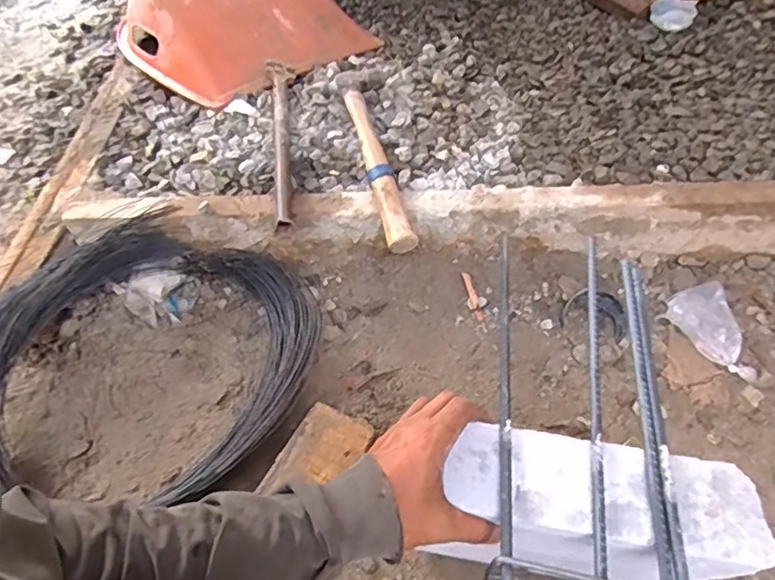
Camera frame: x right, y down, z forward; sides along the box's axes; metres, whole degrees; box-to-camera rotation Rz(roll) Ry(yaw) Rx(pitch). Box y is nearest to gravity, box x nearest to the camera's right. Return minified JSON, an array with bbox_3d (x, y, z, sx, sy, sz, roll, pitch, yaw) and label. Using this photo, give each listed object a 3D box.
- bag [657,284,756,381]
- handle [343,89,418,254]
[{"bbox_3d":[0.412,0.056,0.739,0.082,0.027,0.127,-7,56,-2],"label":"bag"},{"bbox_3d":[-0.016,-0.177,0.796,0.035,0.035,0.301,-12,54,-7],"label":"handle"}]

